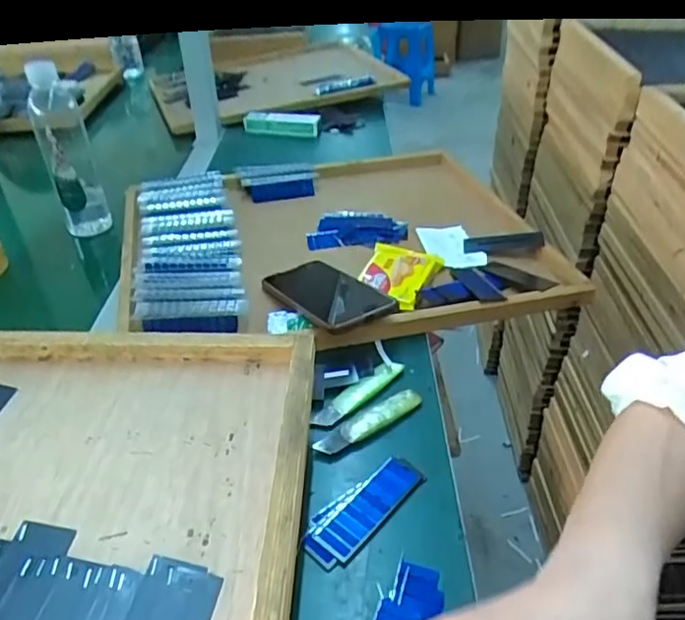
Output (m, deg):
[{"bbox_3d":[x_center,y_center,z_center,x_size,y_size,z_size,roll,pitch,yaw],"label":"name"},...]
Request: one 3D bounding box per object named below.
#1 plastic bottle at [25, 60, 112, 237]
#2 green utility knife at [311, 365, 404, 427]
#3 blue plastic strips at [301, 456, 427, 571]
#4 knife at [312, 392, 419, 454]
[{"bbox_3d":[-0.343,-0.193,0.740,0.063,0.203,0.051,-14,37,-22],"label":"plastic bottle"},{"bbox_3d":[0.015,0.070,0.508,0.099,0.010,0.021,-29,44,-33],"label":"green utility knife"},{"bbox_3d":[0.016,0.140,0.420,0.039,0.006,0.101,29,45,35],"label":"blue plastic strips"},{"bbox_3d":[0.023,0.091,0.482,0.102,0.007,0.020,-23,41,-28],"label":"knife"}]

